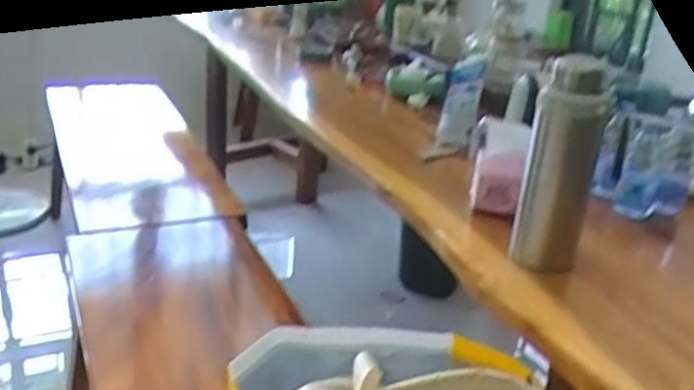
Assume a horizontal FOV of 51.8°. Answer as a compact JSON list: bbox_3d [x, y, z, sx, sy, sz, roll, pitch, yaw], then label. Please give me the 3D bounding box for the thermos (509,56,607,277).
[{"bbox_3d":[0.279,-0.034,0.943,0.086,0.279,0.068,9,24,10],"label":"thermos"}]

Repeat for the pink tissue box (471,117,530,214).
[{"bbox_3d":[0.254,-0.049,1.175,0.084,0.099,0.180,8,24,7],"label":"pink tissue box"}]

